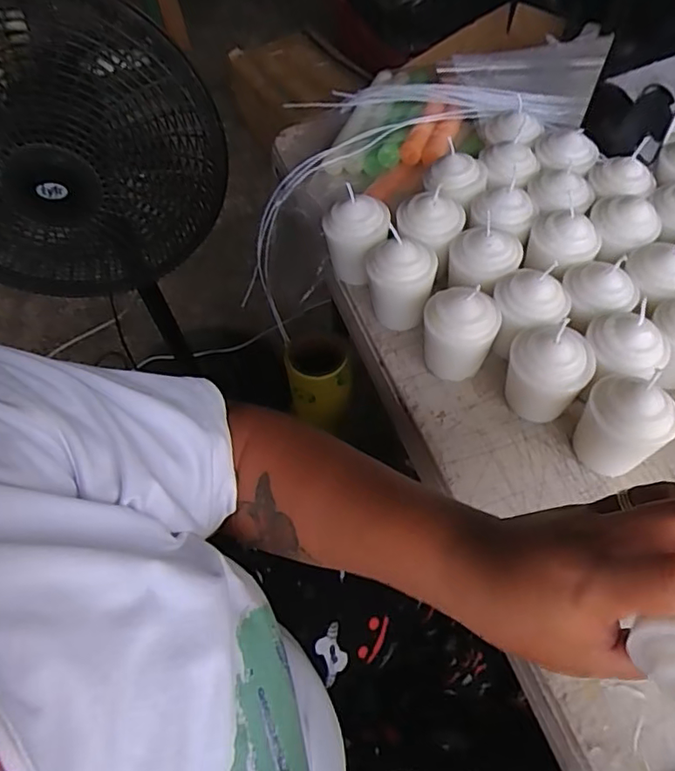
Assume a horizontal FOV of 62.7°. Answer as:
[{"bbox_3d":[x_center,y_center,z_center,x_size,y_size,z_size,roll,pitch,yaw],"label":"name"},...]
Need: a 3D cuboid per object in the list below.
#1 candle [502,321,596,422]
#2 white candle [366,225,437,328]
[{"bbox_3d":[0.152,-0.006,0.407,0.057,0.071,0.056,20,60,16],"label":"candle"},{"bbox_3d":[0.054,-0.091,0.475,0.055,0.072,0.052,-1,57,3],"label":"white candle"}]

